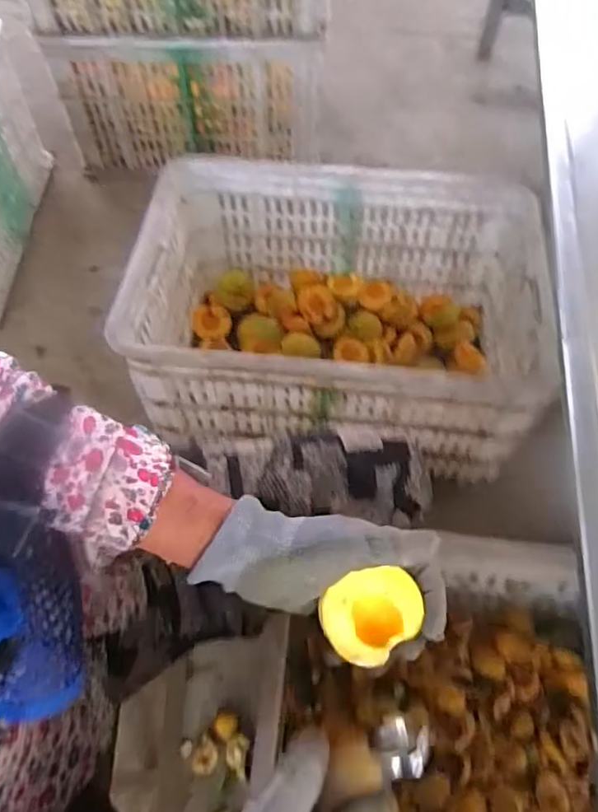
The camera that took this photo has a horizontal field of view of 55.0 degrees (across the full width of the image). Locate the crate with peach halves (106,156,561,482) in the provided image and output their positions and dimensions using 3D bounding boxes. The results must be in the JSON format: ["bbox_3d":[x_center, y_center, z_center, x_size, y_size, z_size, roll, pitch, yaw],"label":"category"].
[{"bbox_3d":[0.058,-0.124,0.820,0.512,0.247,0.348,5,59,3],"label":"crate with peach halves"}]

